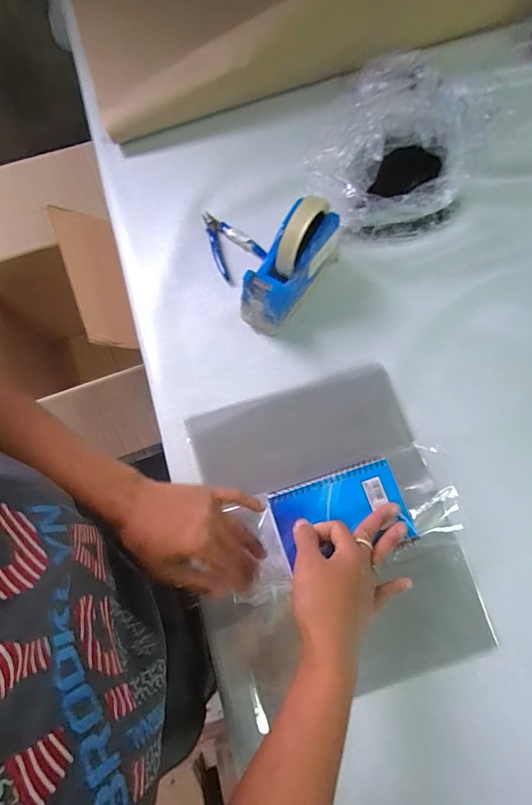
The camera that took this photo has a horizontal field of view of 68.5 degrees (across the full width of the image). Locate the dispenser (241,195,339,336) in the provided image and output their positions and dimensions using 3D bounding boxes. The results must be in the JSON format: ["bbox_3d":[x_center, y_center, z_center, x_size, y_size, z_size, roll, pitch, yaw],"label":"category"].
[{"bbox_3d":[0.032,-0.174,0.483,0.056,0.111,0.159,33,76,11],"label":"dispenser"}]

